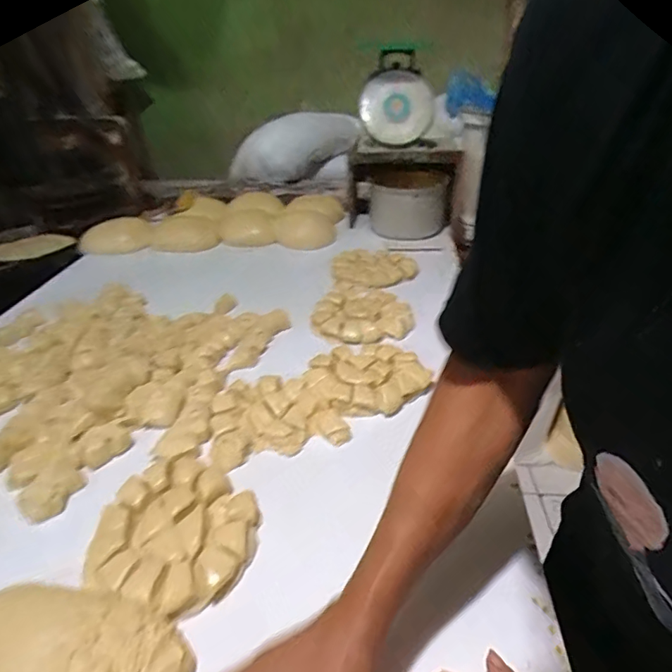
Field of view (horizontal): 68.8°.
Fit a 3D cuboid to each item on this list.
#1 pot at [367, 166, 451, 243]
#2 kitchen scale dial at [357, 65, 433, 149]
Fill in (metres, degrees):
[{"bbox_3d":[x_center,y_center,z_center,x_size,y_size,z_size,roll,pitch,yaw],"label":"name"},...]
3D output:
[{"bbox_3d":[0.203,-0.365,1.346,0.224,0.145,0.192,2,31,6],"label":"pot"},{"bbox_3d":[0.174,-0.646,1.374,0.208,0.192,0.038,-46,13,1],"label":"kitchen scale dial"}]

